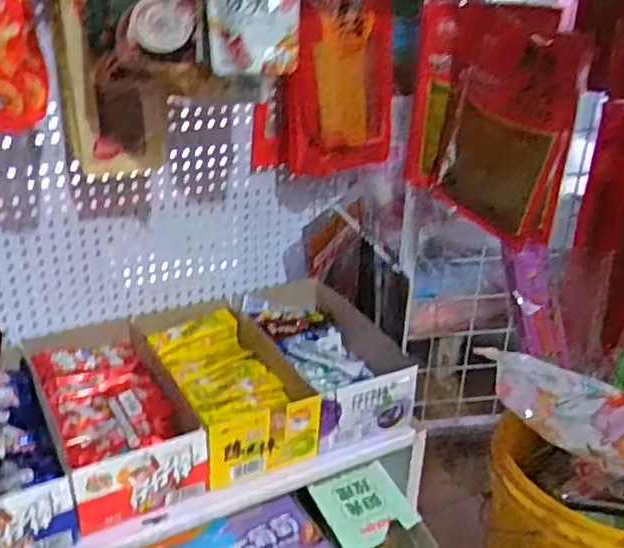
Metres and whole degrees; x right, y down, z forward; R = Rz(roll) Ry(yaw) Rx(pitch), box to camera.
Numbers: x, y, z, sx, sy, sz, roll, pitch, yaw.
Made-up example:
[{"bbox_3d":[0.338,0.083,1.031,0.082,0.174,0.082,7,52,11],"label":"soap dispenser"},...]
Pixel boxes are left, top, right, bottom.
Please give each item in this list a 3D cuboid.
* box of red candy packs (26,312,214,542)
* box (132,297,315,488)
[{"bbox_3d":[-0.212,0.138,0.712,0.125,0.063,0.265,-12,30,-28],"label":"box of red candy packs"},{"bbox_3d":[-0.098,0.121,0.765,0.133,0.063,0.256,-12,30,-28],"label":"box"}]

